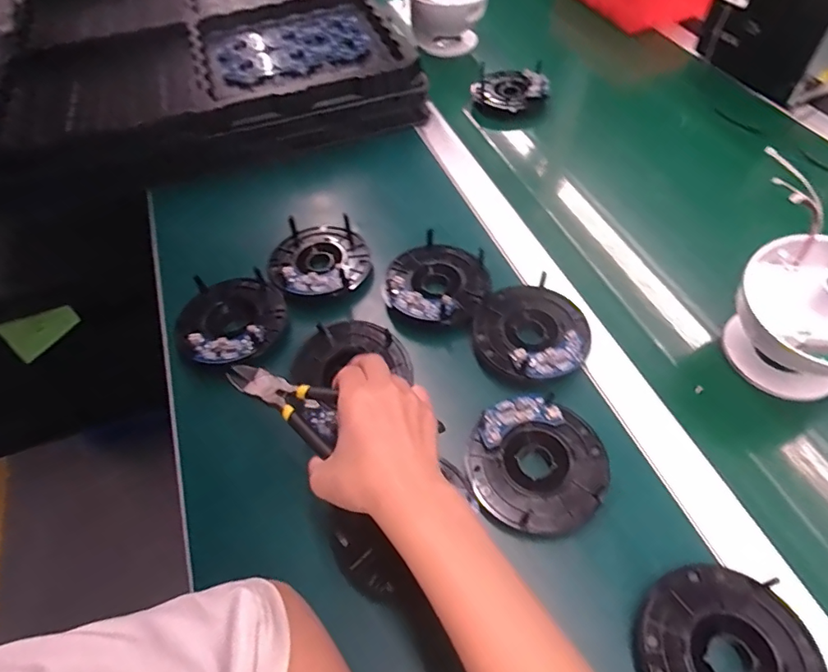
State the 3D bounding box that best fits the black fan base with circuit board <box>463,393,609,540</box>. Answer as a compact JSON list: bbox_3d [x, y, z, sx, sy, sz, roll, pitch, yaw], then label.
[{"bbox_3d":[0.092,0.094,0.376,0.098,0.016,0.096,-2,55,3],"label":"black fan base with circuit board"}]

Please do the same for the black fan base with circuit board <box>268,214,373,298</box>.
[{"bbox_3d":[-0.097,-0.080,0.510,0.098,0.021,0.098,-2,55,3],"label":"black fan base with circuit board"}]

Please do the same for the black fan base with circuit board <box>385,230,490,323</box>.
[{"bbox_3d":[0.023,-0.056,0.486,0.096,0.023,0.102,2,55,6],"label":"black fan base with circuit board"}]

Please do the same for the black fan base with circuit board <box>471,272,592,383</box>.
[{"bbox_3d":[0.102,-0.008,0.443,0.098,0.017,0.101,7,56,9],"label":"black fan base with circuit board"}]

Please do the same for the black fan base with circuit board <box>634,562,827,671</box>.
[{"bbox_3d":[0.188,0.192,0.300,0.098,0.021,0.099,-2,55,3],"label":"black fan base with circuit board"}]

